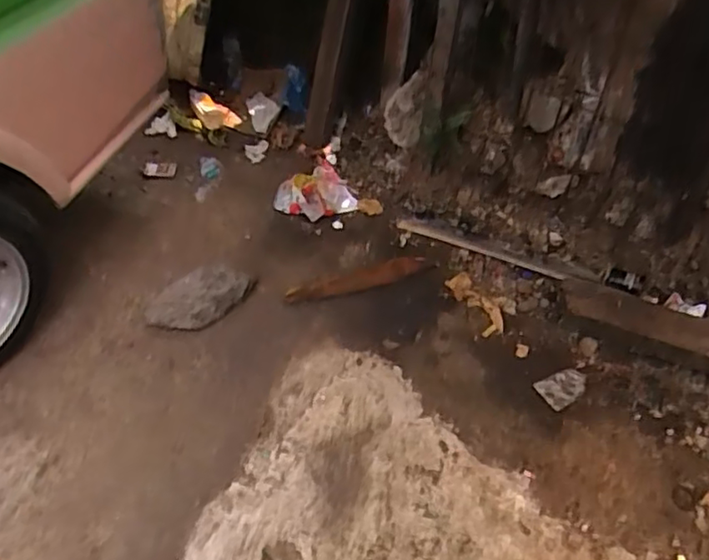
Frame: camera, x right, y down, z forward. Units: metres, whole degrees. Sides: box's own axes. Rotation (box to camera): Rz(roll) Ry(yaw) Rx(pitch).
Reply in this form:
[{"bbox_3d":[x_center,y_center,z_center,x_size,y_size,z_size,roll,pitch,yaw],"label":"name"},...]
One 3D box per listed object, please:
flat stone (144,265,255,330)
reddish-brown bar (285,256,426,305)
[{"bbox_3d":[-0.387,0.051,1.612,0.285,0.115,0.108,-25,55,-24],"label":"flat stone"},{"bbox_3d":[0.004,-0.003,1.726,0.385,0.025,0.064,-14,68,-2],"label":"reddish-brown bar"}]

